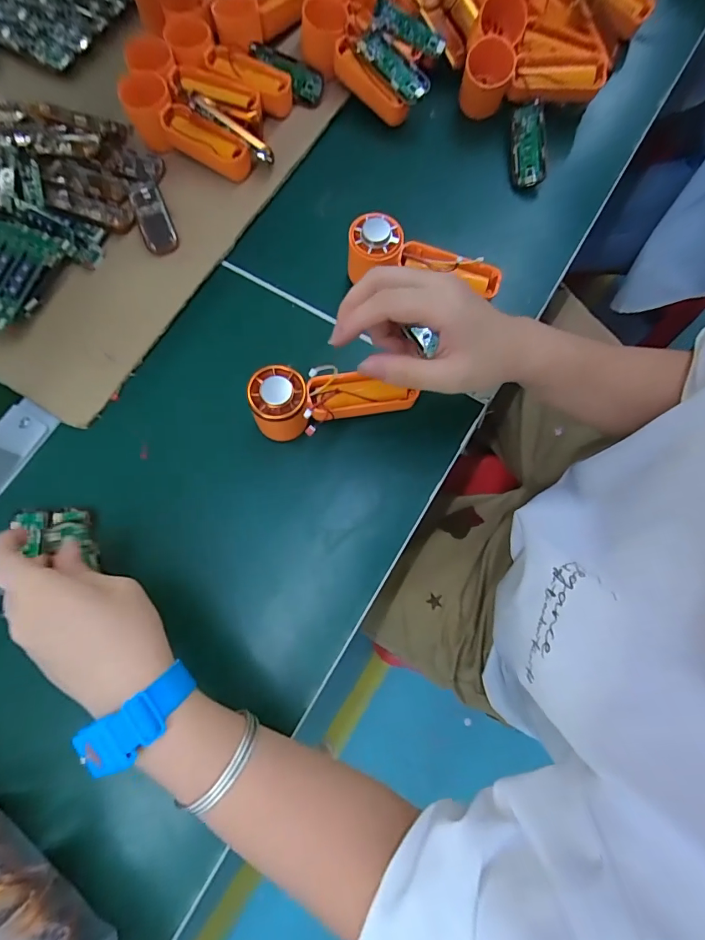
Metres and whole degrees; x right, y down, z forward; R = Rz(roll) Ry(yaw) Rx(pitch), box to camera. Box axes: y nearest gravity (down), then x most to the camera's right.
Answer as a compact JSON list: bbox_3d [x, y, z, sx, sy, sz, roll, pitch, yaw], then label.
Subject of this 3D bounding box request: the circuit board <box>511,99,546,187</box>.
[{"bbox_3d":[0.169,-0.313,0.418,0.029,0.008,0.082,-3,87,33],"label":"circuit board"}]

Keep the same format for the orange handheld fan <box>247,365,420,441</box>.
[{"bbox_3d":[-0.017,-0.051,0.344,0.123,0.048,0.043,-5,75,-14],"label":"orange handheld fan"}]

